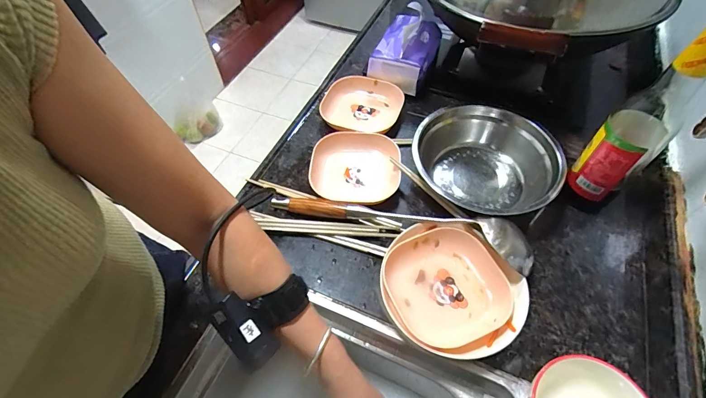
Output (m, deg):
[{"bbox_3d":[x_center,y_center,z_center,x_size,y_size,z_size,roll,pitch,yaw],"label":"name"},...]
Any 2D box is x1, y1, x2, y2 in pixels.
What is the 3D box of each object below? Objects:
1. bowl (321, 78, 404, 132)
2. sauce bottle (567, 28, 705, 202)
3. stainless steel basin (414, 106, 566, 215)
[{"bbox_3d":[0.011,-0.165,0.645,0.138,0.028,0.136,-1,56,1],"label":"bowl"},{"bbox_3d":[0.345,-0.099,0.414,0.065,0.253,0.064,-34,61,-20],"label":"sauce bottle"},{"bbox_3d":[0.194,-0.056,0.541,0.184,0.071,0.206,-14,57,-8],"label":"stainless steel basin"}]

